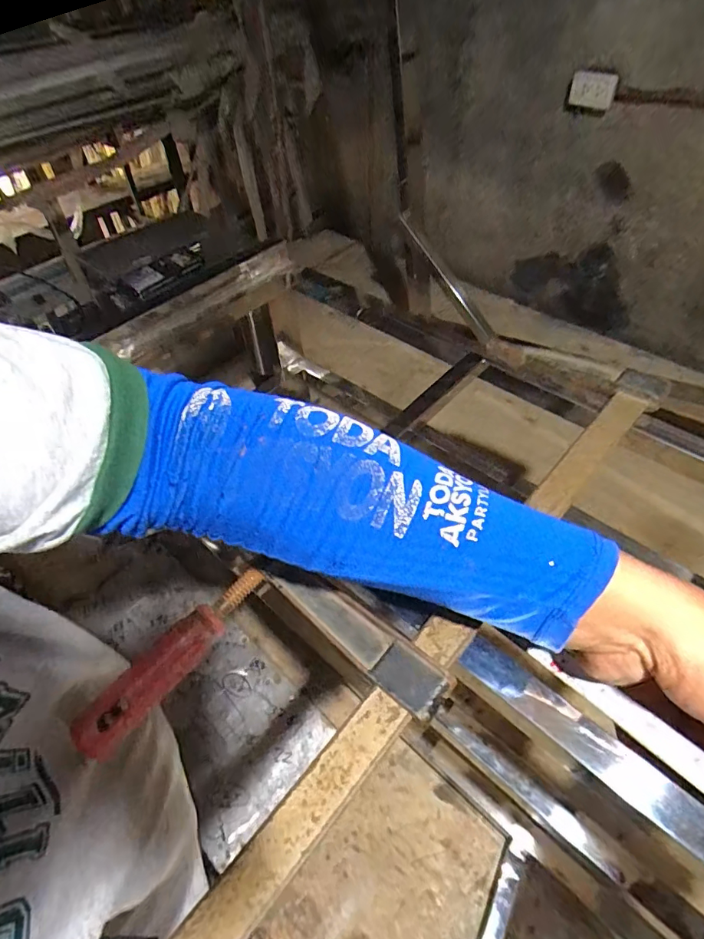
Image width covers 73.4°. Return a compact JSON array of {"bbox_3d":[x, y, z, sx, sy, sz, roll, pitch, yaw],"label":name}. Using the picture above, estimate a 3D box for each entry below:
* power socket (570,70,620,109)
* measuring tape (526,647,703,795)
[{"bbox_3d":[0.709,-1.117,1.395,0.129,0.089,0.024,20,53,20],"label":"power socket"},{"bbox_3d":[0.179,0.157,0.264,0.164,0.005,0.019,34,95,32],"label":"measuring tape"}]

